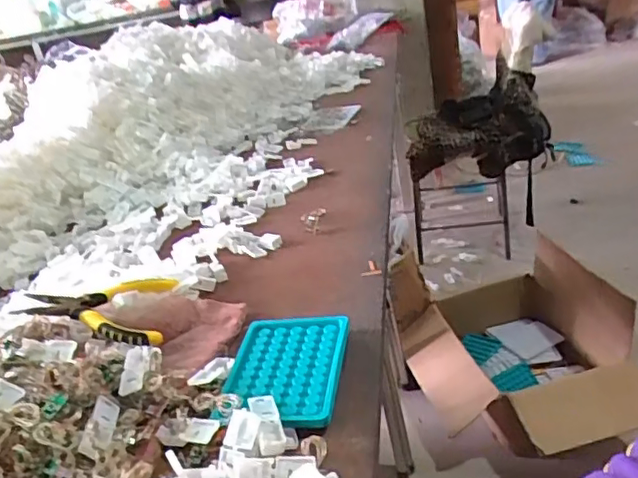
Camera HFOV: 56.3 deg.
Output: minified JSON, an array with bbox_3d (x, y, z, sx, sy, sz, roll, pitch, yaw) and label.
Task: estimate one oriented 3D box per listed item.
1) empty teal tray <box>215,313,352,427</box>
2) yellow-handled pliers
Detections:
[{"bbox_3d":[-0.031,0.108,0.509,0.100,0.012,0.130,-5,28,12],"label":"empty teal tray"},{"bbox_3d":[-0.223,0.064,0.621,0.154,0.023,0.092,2,28,14],"label":"yellow-handled pliers"}]

